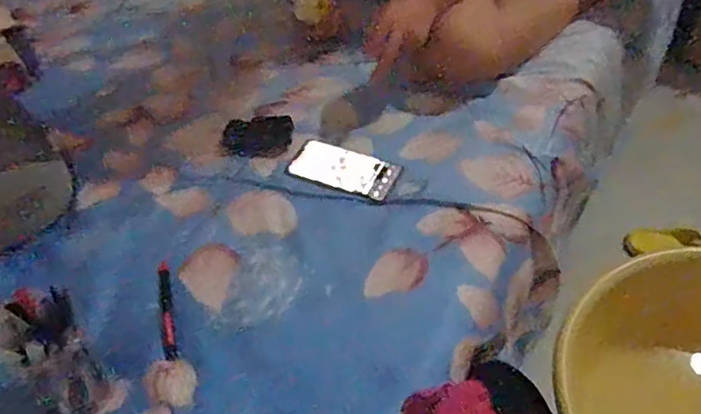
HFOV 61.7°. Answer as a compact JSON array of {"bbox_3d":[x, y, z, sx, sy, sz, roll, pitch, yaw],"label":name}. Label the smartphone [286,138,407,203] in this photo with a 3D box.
[{"bbox_3d":[-0.010,-0.056,0.848,0.161,0.014,0.081,19,54,22],"label":"smartphone"}]

